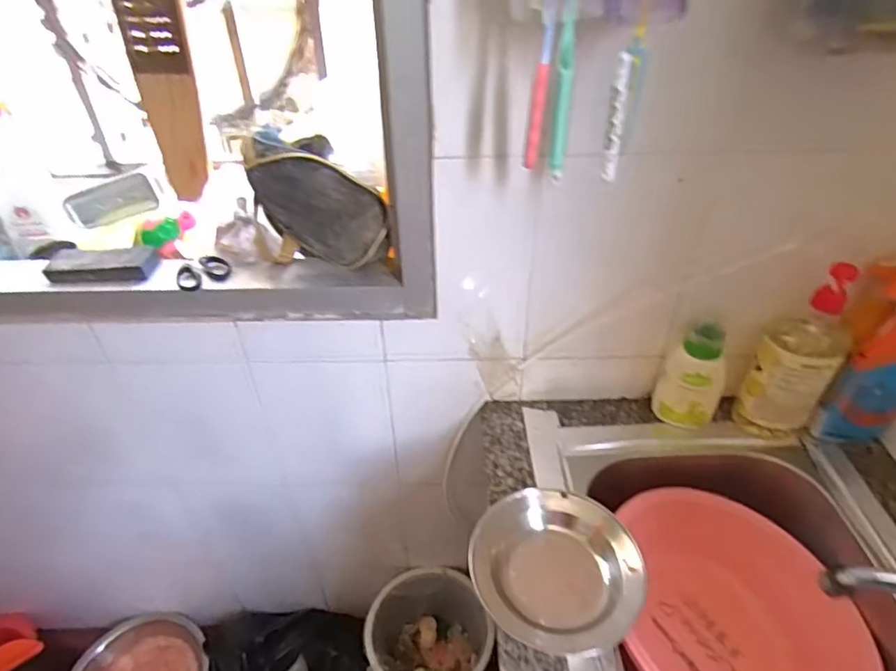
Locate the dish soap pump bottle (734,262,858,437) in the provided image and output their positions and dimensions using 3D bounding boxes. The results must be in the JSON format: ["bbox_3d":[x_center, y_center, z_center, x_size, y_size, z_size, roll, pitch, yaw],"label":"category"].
[{"bbox_3d":[0.445,0.026,0.702,0.089,0.248,0.082,28,48,31],"label":"dish soap pump bottle"}]

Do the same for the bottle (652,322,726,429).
[{"bbox_3d":[0.333,0.055,0.746,0.038,0.162,0.075,-31,48,-32],"label":"bottle"}]

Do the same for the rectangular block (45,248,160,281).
[{"bbox_3d":[-0.460,-0.096,0.734,0.131,0.029,0.044,-3,39,-3],"label":"rectangular block"}]

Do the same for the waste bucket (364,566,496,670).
[{"bbox_3d":[-0.052,0.632,1.094,0.214,0.220,0.210,-1,39,0],"label":"waste bucket"}]

